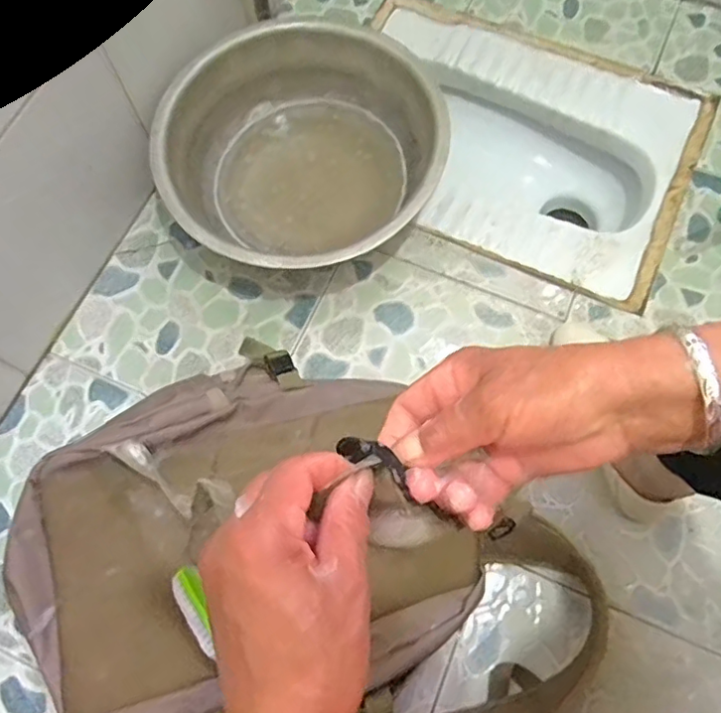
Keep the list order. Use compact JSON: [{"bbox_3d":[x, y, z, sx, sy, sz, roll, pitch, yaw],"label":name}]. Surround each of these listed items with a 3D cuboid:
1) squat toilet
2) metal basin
[{"bbox_3d":[0.211,-0.295,0.921,0.496,0.150,0.378,24,73,9],"label":"squat toilet"},{"bbox_3d":[-0.066,-0.250,0.760,0.328,0.125,0.352,0,69,1],"label":"metal basin"}]

